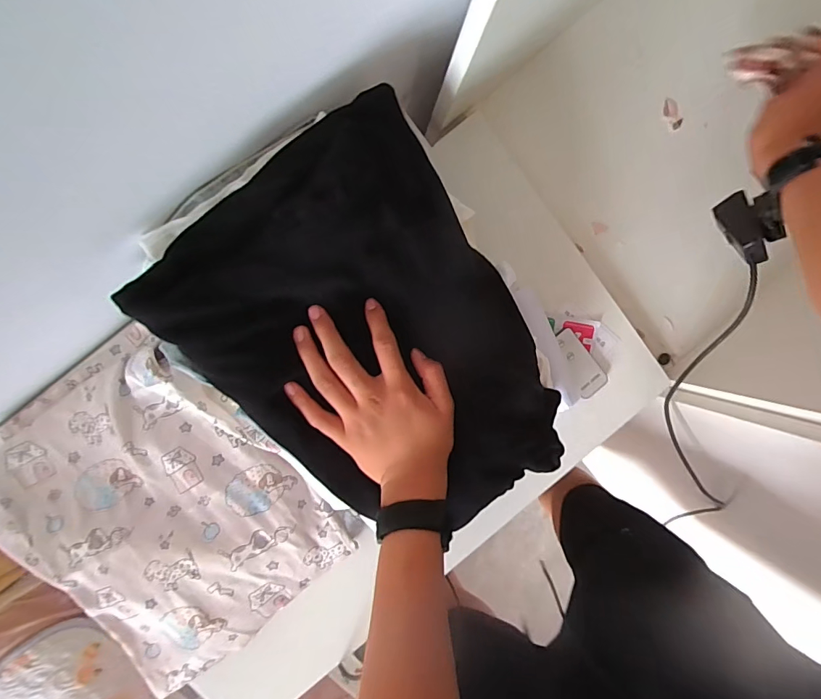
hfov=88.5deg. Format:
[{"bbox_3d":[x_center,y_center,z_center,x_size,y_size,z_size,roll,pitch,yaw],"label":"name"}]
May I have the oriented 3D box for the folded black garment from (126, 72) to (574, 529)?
[{"bbox_3d":[-0.019,0.008,0.367,0.247,0.056,0.347,-37,111,0],"label":"folded black garment"}]

